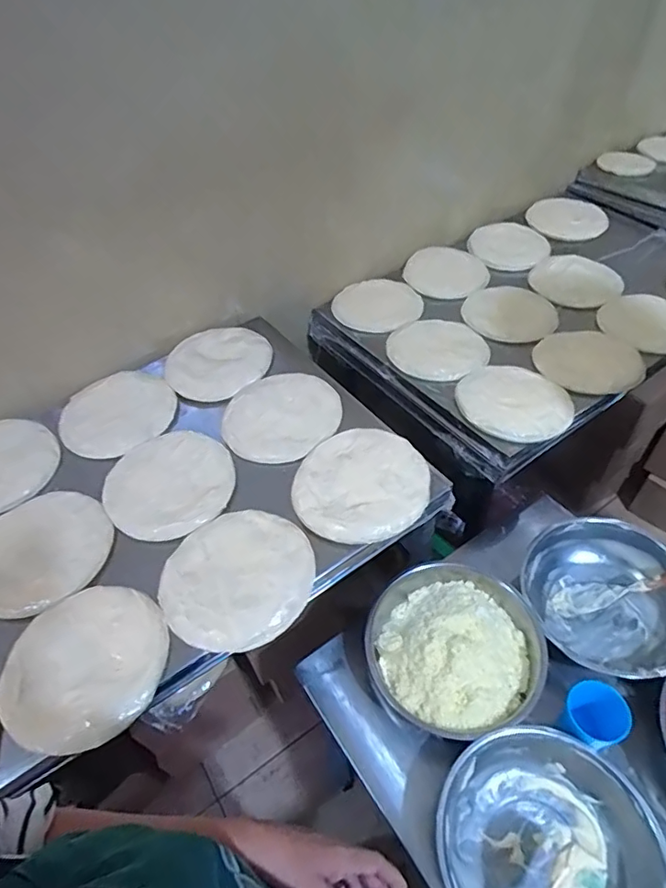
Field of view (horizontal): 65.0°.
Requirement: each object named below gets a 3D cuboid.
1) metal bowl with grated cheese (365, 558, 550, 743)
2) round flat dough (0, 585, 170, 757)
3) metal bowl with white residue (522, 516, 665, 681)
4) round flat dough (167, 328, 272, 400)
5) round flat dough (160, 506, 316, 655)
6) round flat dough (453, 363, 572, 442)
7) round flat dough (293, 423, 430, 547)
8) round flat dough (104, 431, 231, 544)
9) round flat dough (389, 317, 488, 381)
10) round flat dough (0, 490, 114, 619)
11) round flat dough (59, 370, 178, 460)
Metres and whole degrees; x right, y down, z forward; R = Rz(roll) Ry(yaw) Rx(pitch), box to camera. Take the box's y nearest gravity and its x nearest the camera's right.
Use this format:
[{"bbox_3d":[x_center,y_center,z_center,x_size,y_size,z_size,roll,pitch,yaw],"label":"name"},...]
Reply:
[{"bbox_3d":[0.194,0.314,0.837,0.262,0.077,0.277,-3,48,3],"label":"metal bowl with grated cheese"},{"bbox_3d":[-0.316,0.275,0.665,0.198,0.022,0.198,-3,48,3],"label":"round flat dough"},{"bbox_3d":[0.461,0.246,0.864,0.221,0.124,0.259,-20,50,-12],"label":"metal bowl with white residue"},{"bbox_3d":[-0.231,-0.173,1.067,0.205,0.018,0.204,-4,54,6],"label":"round flat dough"},{"bbox_3d":[-0.136,0.179,0.734,0.207,0.010,0.209,-3,48,3],"label":"round flat dough"},{"bbox_3d":[0.330,-0.081,0.975,0.179,0.021,0.203,-26,48,-15],"label":"round flat dough"},{"bbox_3d":[0.045,0.058,0.817,0.200,0.022,0.204,-3,48,3],"label":"round flat dough"},{"bbox_3d":[-0.276,0.062,0.877,0.204,0.021,0.230,-29,52,-19],"label":"round flat dough"},{"bbox_3d":[0.225,-0.206,1.120,0.204,0.023,0.212,-3,48,3],"label":"round flat dough"},{"bbox_3d":[-0.451,0.160,0.802,0.221,0.023,0.207,-3,48,3],"label":"round flat dough"},{"bbox_3d":[-0.414,-0.063,1.001,0.205,0.028,0.211,-3,48,3],"label":"round flat dough"}]

